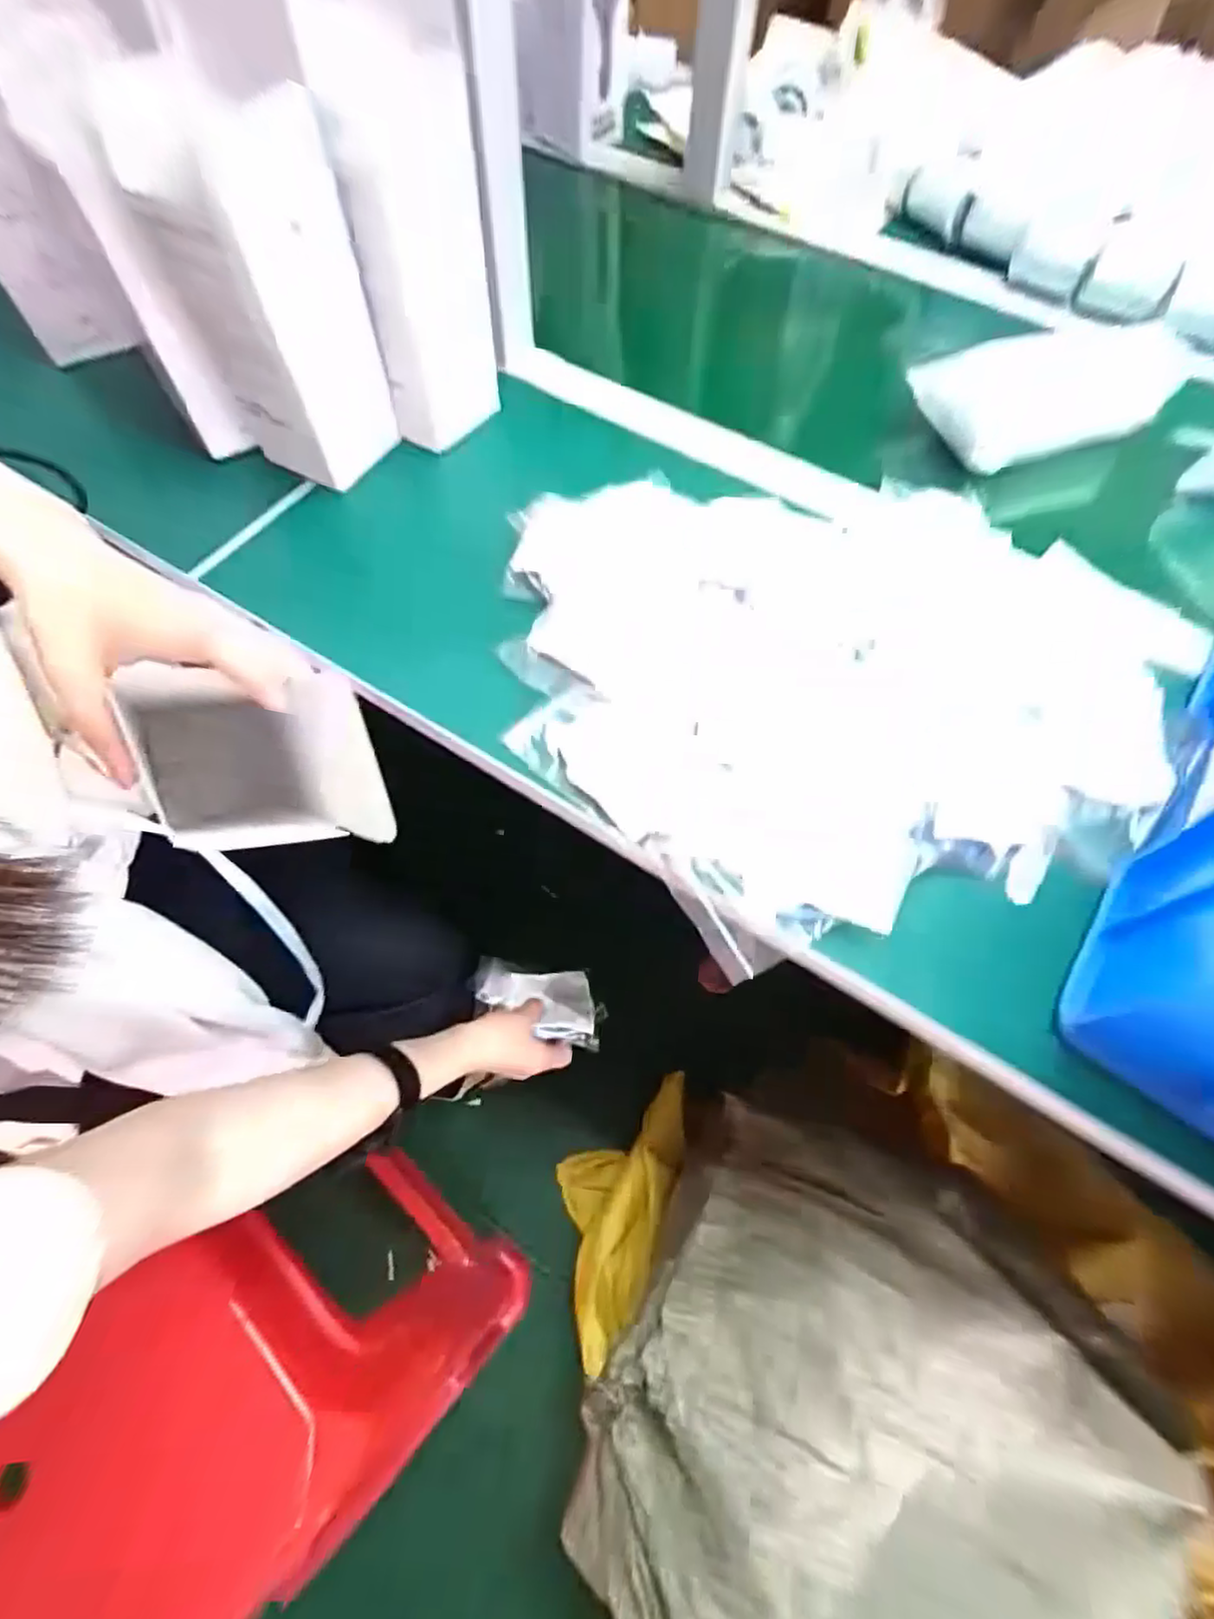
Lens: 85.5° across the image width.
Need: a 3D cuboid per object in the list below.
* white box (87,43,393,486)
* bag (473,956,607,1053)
[{"bbox_3d":[-0.208,-0.313,0.405,0.093,0.184,0.074,29,68,12],"label":"white box"},{"bbox_3d":[-0.063,0.183,0.624,0.128,0.020,0.076,13,37,-12],"label":"bag"}]

